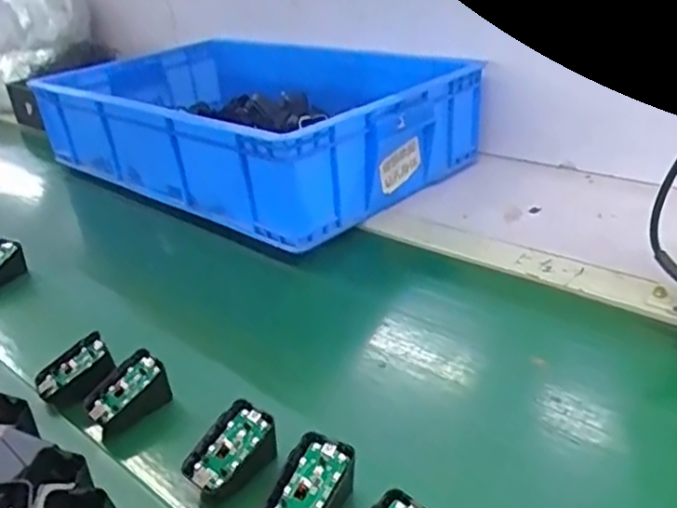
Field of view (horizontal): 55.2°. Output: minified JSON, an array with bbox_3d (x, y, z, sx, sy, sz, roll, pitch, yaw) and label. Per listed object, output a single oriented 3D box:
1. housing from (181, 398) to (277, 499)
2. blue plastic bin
[{"bbox_3d":[-0.079,0.146,0.476,0.040,0.038,0.065,20,39,40],"label":"housing"},{"bbox_3d":[-0.174,-0.220,1.023,0.706,0.128,0.392,21,39,40],"label":"blue plastic bin"}]

